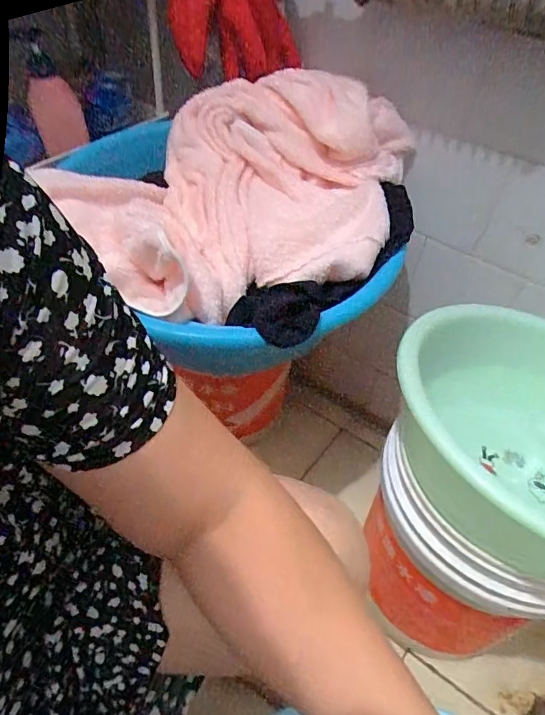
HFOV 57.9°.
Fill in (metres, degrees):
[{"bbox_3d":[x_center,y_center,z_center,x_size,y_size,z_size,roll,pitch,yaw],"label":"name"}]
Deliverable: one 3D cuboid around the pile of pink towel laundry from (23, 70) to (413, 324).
[{"bbox_3d":[-0.008,-0.219,0.623,0.309,0.159,0.376,17,46,10],"label":"pile of pink towel laundry"}]

